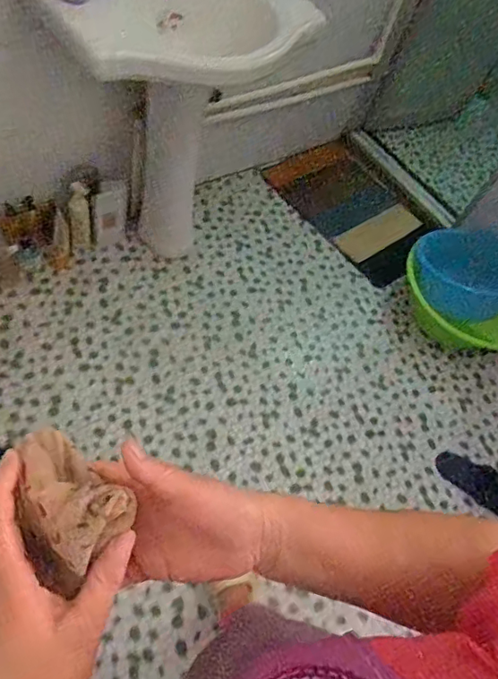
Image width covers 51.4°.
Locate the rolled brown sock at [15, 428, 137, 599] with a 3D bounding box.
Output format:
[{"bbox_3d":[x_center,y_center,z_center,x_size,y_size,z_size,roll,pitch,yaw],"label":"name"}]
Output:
[{"bbox_3d":[-0.113,0.097,0.311,0.081,0.037,0.055,37,54,26],"label":"rolled brown sock"}]

